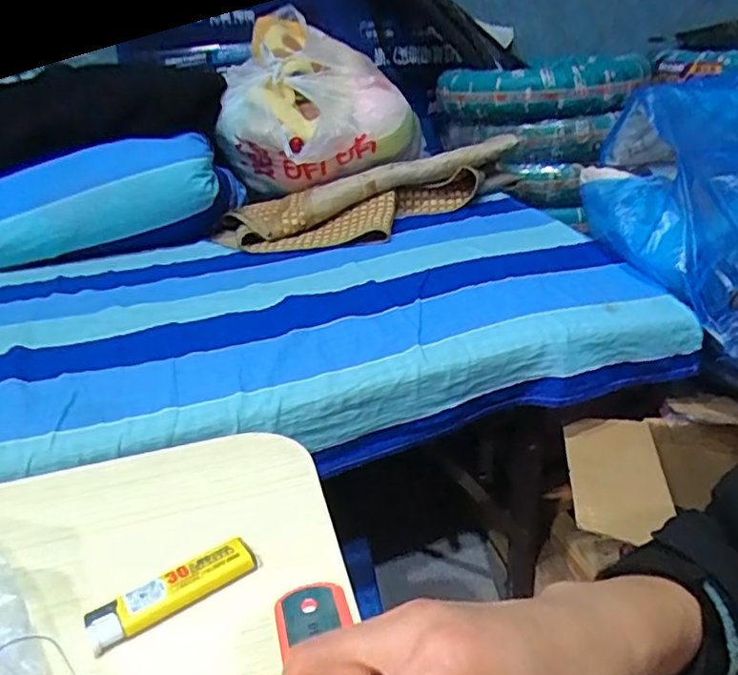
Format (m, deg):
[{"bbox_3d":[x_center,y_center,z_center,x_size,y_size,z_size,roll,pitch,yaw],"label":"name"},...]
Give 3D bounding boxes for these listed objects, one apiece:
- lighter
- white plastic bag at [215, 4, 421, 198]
[{"bbox_3d":[-0.097,0.127,0.307,0.081,0.012,0.021,-21,29,-29],"label":"lighter"},{"bbox_3d":[-0.086,-0.415,1.078,0.308,0.267,0.230,-1,26,11],"label":"white plastic bag"}]

